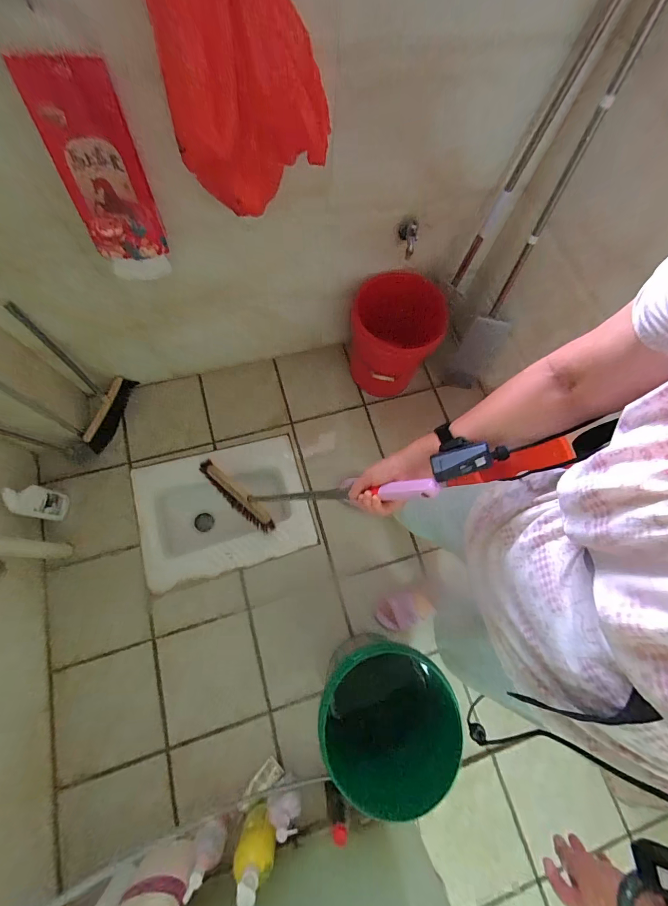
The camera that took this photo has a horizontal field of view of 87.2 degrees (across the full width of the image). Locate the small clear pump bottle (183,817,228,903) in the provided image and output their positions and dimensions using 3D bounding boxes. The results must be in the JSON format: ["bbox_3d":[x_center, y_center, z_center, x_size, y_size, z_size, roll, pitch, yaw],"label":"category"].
[{"bbox_3d":[-0.311,0.976,0.851,0.072,0.149,0.079,19,80,5],"label":"small clear pump bottle"}]

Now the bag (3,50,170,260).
[{"bbox_3d":[-0.433,-0.523,0.658,0.142,0.296,0.022,-20,58,-14],"label":"bag"}]

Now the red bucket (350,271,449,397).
[{"bbox_3d":[0.199,-0.386,1.232,0.268,0.344,0.263,0,79,1],"label":"red bucket"}]

